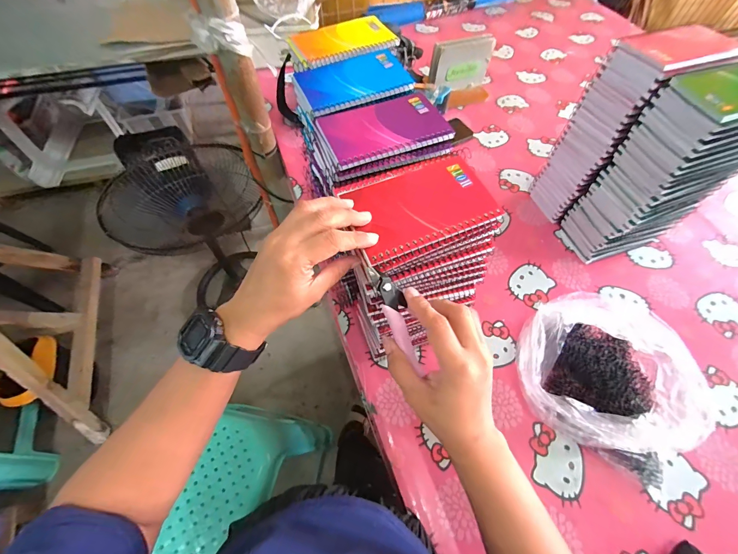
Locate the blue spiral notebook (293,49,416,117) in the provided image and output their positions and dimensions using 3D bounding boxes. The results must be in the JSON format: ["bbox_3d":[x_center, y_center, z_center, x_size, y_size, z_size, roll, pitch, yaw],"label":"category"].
[{"bbox_3d":[-0.021,-0.242,0.388,0.134,0.011,0.088,-20,62,-11],"label":"blue spiral notebook"}]

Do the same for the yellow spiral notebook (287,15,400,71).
[{"bbox_3d":[-0.038,-0.326,0.437,0.146,0.012,0.087,-20,62,-11],"label":"yellow spiral notebook"}]

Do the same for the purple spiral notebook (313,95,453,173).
[{"bbox_3d":[0.015,-0.167,0.351,0.132,0.010,0.091,-19,62,-10],"label":"purple spiral notebook"}]

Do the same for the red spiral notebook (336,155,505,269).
[{"bbox_3d":[0.046,-0.067,0.296,0.128,0.013,0.088,-21,63,-13],"label":"red spiral notebook"}]

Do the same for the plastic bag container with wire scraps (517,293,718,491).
[{"bbox_3d":[0.319,0.134,0.431,0.208,0.106,0.175,24,63,13],"label":"plastic bag container with wire scraps"}]

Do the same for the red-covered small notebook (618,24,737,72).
[{"bbox_3d":[0.417,-0.311,0.424,0.128,0.012,0.090,-17,62,-9],"label":"red-covered small notebook"}]

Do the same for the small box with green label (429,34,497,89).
[{"bbox_3d":[0.236,-0.536,0.801,0.156,0.125,0.031,-9,61,-5],"label":"small box with green label"}]

